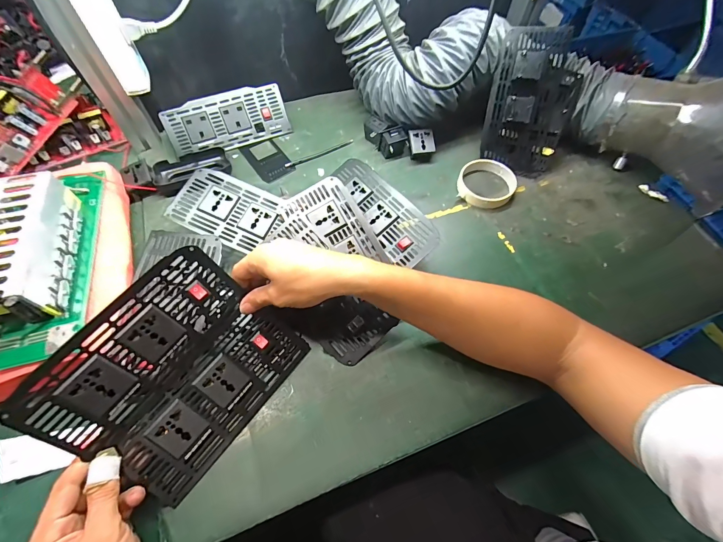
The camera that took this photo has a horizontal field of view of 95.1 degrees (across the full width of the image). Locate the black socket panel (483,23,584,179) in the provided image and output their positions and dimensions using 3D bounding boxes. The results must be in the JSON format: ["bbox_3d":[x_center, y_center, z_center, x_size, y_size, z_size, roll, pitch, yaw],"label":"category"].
[{"bbox_3d":[0.253,-0.246,0.492,0.122,0.195,0.055,13,26,14],"label":"black socket panel"}]

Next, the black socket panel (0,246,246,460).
[{"bbox_3d":[-0.196,0.068,0.302,0.009,0.089,0.186,8,51,50],"label":"black socket panel"}]

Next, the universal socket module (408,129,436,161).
[{"bbox_3d":[0.097,-0.204,0.535,0.039,0.026,0.045,-8,86,-5],"label":"universal socket module"}]

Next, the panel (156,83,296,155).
[{"bbox_3d":[-0.218,-0.247,0.543,0.187,0.009,0.083,-21,106,-12],"label":"panel"}]

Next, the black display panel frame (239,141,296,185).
[{"bbox_3d":[-0.154,-0.184,0.545,0.057,0.005,0.095,-31,66,-17],"label":"black display panel frame"}]

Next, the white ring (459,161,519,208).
[{"bbox_3d":[0.190,-0.136,0.506,0.085,0.024,0.080,1,61,-1],"label":"white ring"}]

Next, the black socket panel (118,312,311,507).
[{"bbox_3d":[-0.144,0.127,0.339,0.082,0.010,0.189,48,65,-15],"label":"black socket panel"}]

